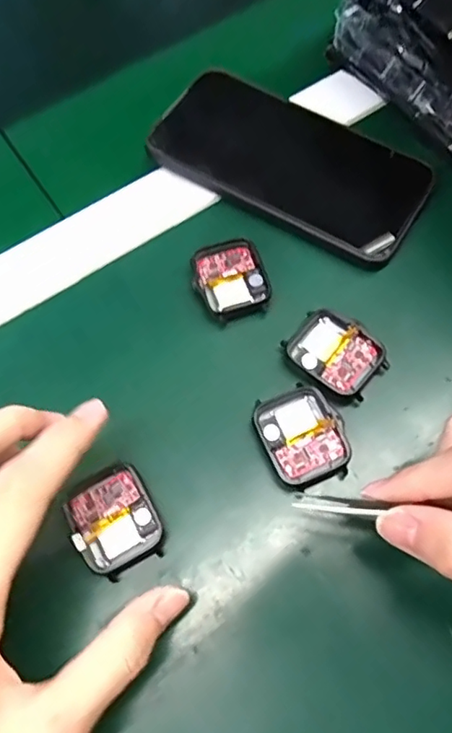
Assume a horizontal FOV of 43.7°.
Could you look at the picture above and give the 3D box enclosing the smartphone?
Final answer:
[{"bbox_3d":[0.037,-0.122,0.331,0.156,0.010,0.077,29,72,15],"label":"smartphone"}]

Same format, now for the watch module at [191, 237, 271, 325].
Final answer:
[{"bbox_3d":[0.003,-0.047,0.307,0.037,0.010,0.044,-17,67,-4],"label":"watch module"}]

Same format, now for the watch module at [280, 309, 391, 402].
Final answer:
[{"bbox_3d":[0.055,-0.007,0.285,0.047,0.009,0.035,37,74,17],"label":"watch module"}]

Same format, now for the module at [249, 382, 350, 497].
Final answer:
[{"bbox_3d":[0.036,0.033,0.270,0.037,0.009,0.047,-20,67,-5],"label":"module"}]

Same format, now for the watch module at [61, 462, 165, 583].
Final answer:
[{"bbox_3d":[-0.051,0.070,0.258,0.037,0.013,0.045,-29,68,-9],"label":"watch module"}]

